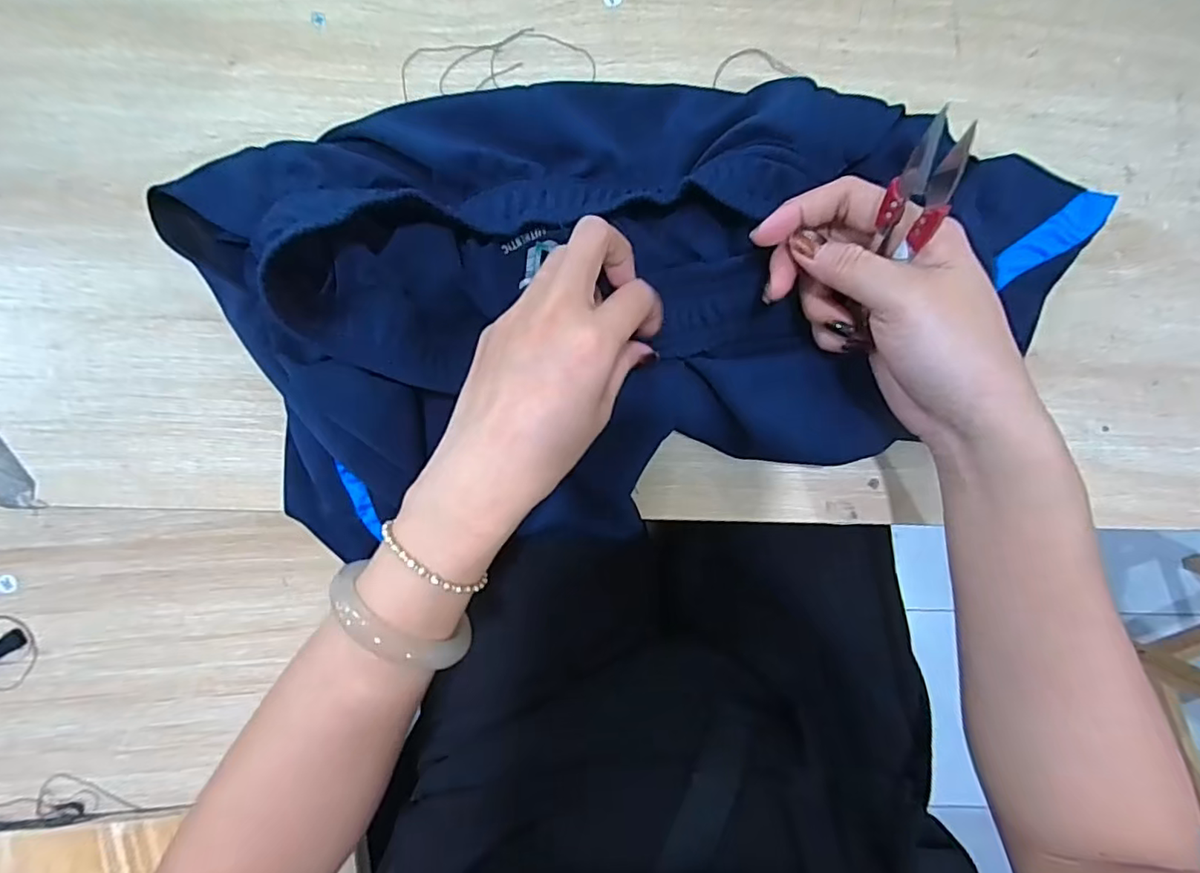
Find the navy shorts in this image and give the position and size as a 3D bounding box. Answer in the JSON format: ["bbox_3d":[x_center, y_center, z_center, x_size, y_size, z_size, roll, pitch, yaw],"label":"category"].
[{"bbox_3d":[0.023,-0.071,0.299,0.460,0.065,0.244,-4,94,0],"label":"navy shorts"}]

